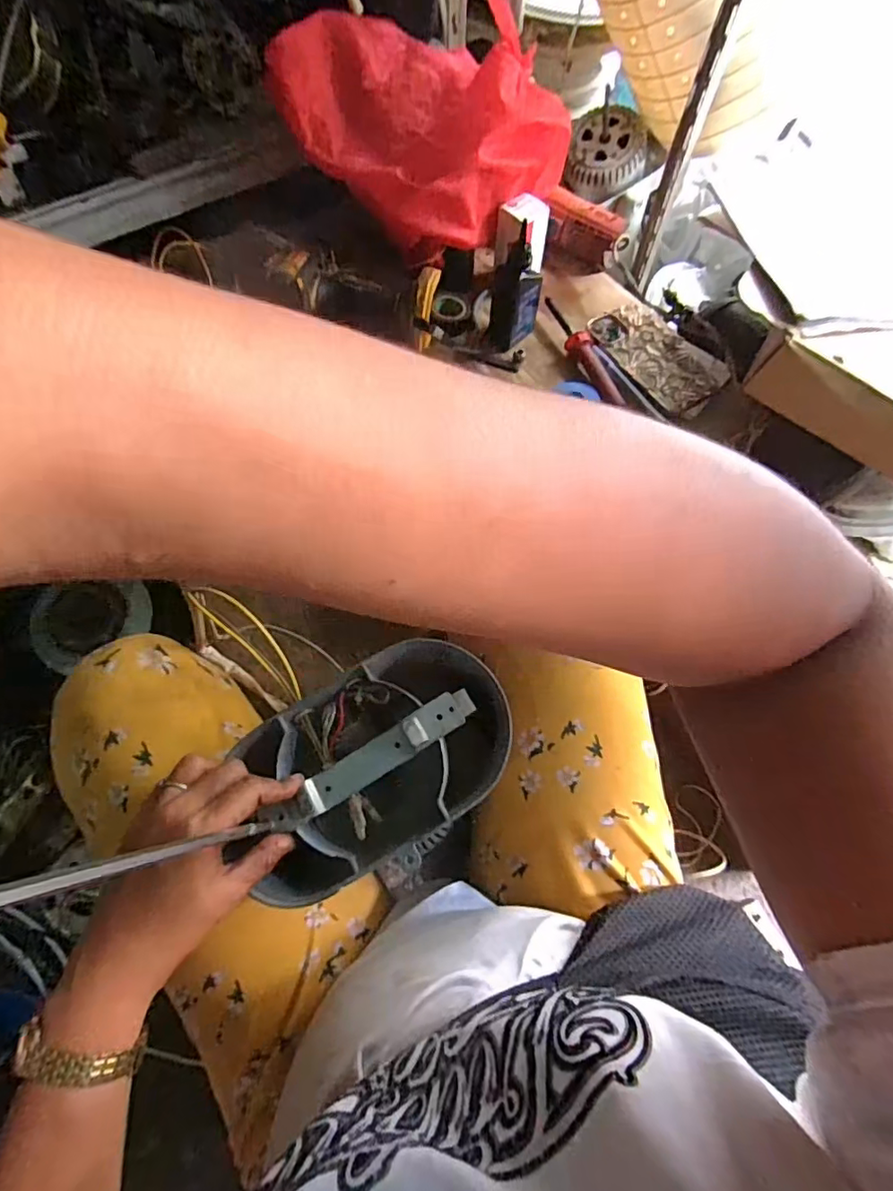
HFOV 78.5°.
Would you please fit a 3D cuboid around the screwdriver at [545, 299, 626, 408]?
[{"bbox_3d":[0.160,-0.286,0.641,0.025,0.030,0.166,-22,68,-10],"label":"screwdriver"}]

